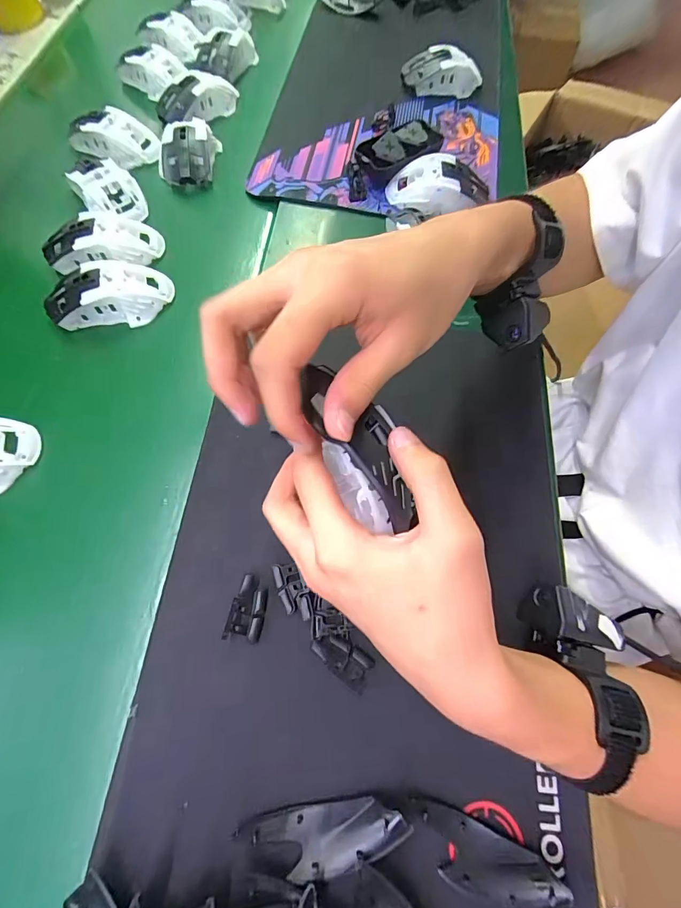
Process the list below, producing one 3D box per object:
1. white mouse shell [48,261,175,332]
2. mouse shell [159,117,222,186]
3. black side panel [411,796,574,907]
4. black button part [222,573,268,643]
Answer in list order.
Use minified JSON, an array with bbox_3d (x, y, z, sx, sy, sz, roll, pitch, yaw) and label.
[{"bbox_3d":[-0.225,-0.158,0.383,0.110,0.035,0.056,-10,67,-6],"label":"white mouse shell"},{"bbox_3d":[-0.183,-0.363,0.470,0.065,0.039,0.102,2,67,0],"label":"mouse shell"},{"bbox_3d":[0.085,0.245,0.236,0.090,0.021,0.033,25,68,9],"label":"black side panel"},{"bbox_3d":[-0.065,0.107,0.275,0.022,0.012,0.042,8,67,2],"label":"black button part"}]

